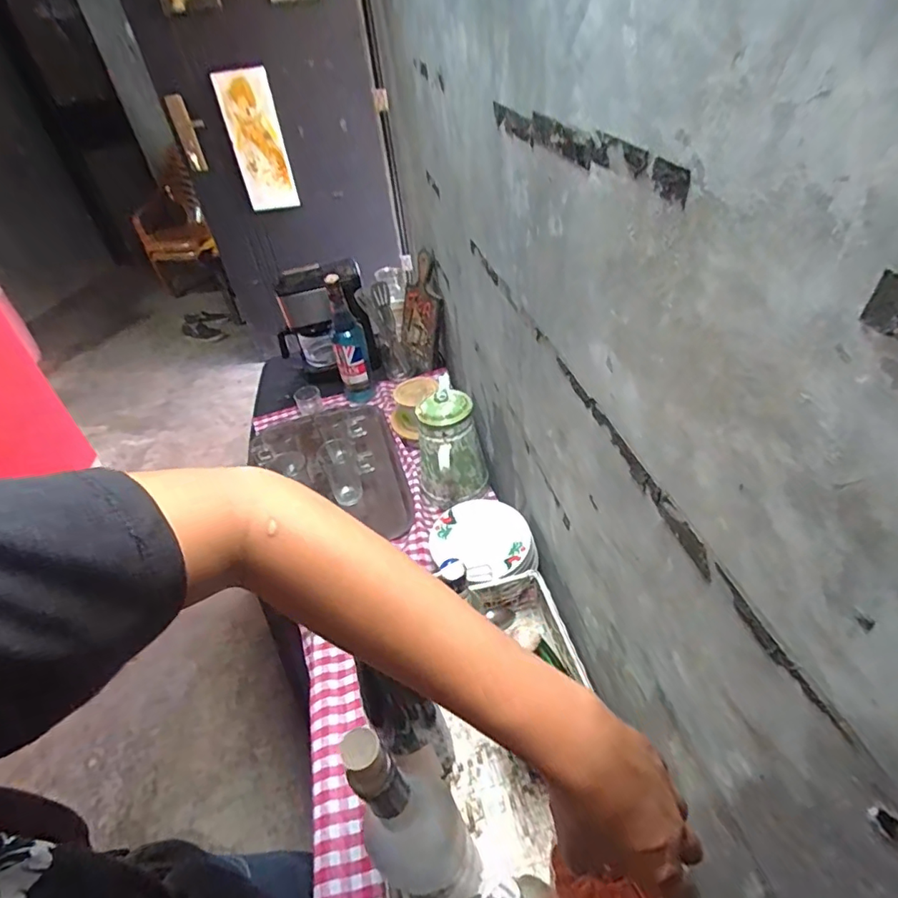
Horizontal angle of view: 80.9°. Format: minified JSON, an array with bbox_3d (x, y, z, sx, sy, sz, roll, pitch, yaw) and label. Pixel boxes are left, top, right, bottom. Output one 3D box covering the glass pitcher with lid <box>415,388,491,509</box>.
[{"bbox_3d":[0.007,0.003,0.935,0.106,0.195,0.104,-4,41,4],"label":"glass pitcher with lid"}]

